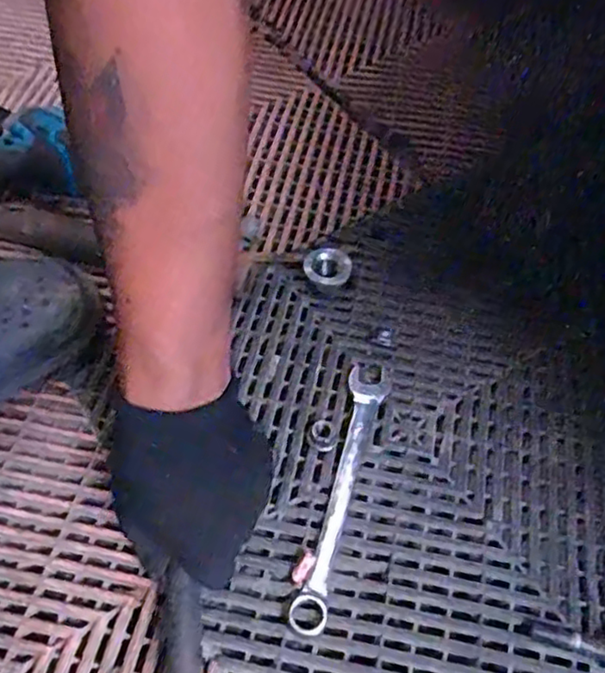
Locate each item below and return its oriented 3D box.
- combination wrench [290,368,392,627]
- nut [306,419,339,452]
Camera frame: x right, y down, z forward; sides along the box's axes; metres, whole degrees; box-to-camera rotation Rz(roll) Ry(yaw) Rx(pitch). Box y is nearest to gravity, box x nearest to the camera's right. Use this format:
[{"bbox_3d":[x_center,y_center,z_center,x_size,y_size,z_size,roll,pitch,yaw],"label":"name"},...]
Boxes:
[{"bbox_3d":[0.027,0.106,0.473,0.031,0.010,0.204,15,55,10],"label":"combination wrench"},{"bbox_3d":[0.016,0.075,0.492,0.023,0.015,0.024,0,54,0],"label":"nut"}]

